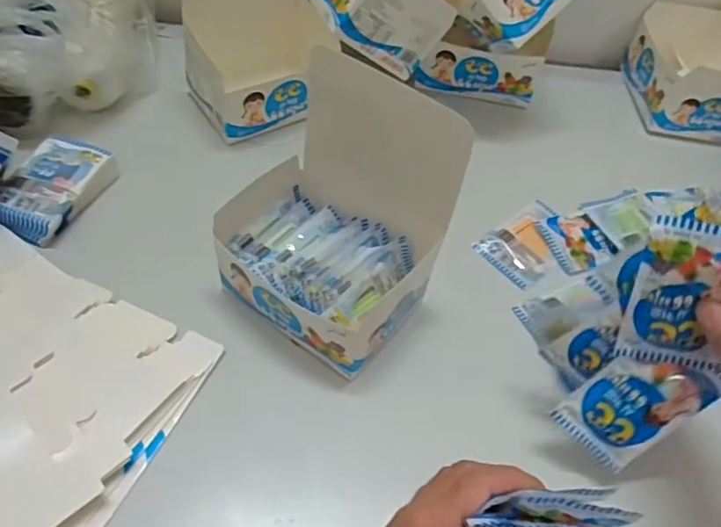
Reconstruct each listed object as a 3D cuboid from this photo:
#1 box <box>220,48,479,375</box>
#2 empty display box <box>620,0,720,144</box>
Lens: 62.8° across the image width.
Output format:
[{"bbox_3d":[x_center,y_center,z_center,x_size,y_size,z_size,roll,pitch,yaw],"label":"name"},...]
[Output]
[{"bbox_3d":[-0.026,-0.034,0.435,0.152,0.176,0.115,32,55,18],"label":"box"},{"bbox_3d":[0.406,-0.258,0.668,0.127,0.184,0.145,7,52,-1],"label":"empty display box"}]

